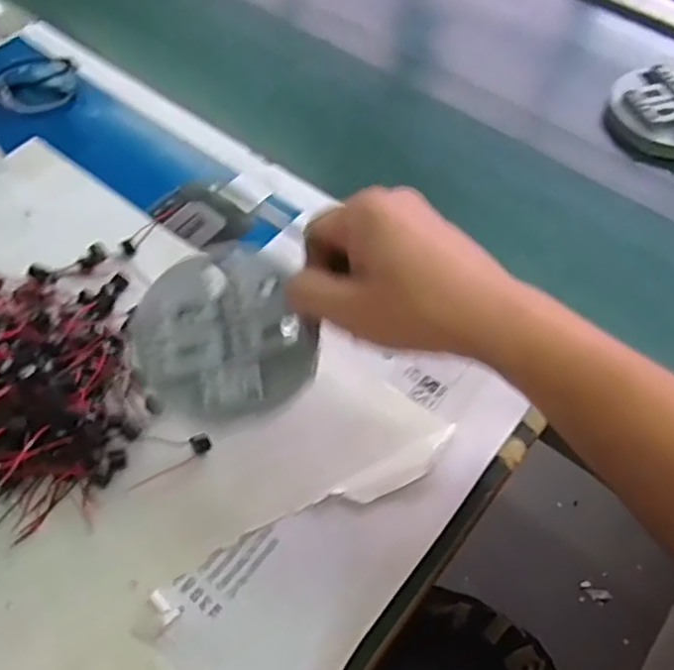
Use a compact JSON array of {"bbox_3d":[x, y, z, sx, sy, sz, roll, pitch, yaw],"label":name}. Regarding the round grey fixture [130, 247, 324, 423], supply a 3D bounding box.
[{"bbox_3d":[-0.065,-0.003,0.363,0.090,0.022,0.104,-22,61,-16],"label":"round grey fixture"}]

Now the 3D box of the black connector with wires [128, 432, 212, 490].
[{"bbox_3d":[-0.104,0.068,0.400,0.052,0.014,0.026,-23,62,-16],"label":"black connector with wires"}]

